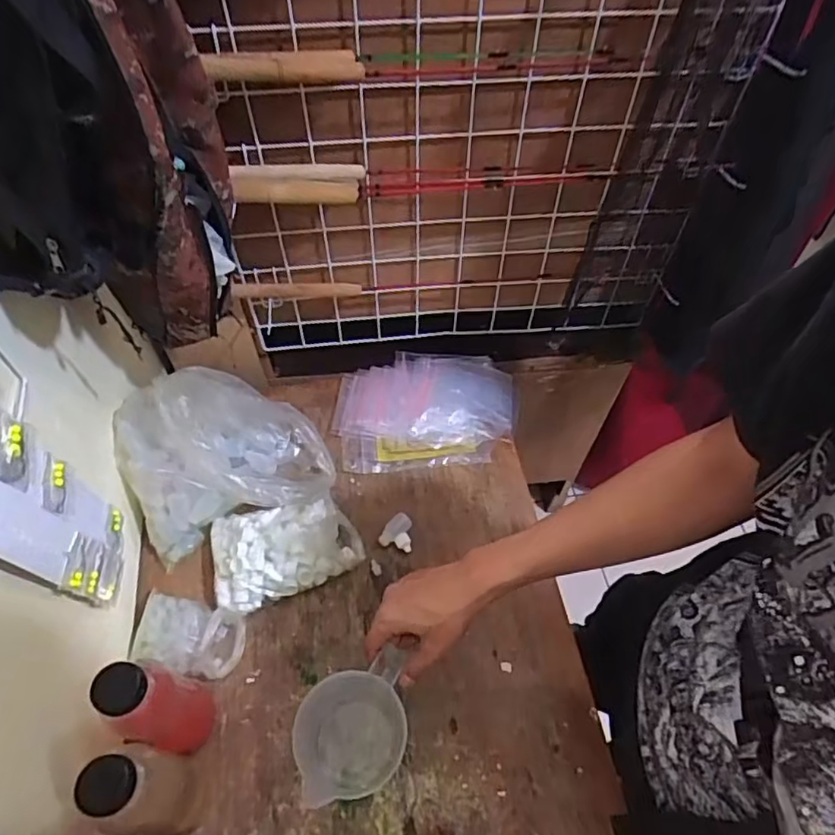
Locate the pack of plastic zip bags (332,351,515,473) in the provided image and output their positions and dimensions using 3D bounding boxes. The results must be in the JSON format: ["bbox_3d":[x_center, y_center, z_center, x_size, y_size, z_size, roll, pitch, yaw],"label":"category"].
[{"bbox_3d":[0.013,-0.016,0.860,0.249,0.017,0.187,-3,57,-3],"label":"pack of plastic zip bags"}]

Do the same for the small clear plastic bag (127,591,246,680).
[{"bbox_3d":[-0.255,0.243,0.674,0.120,0.032,0.076,12,57,7],"label":"small clear plastic bag"}]

